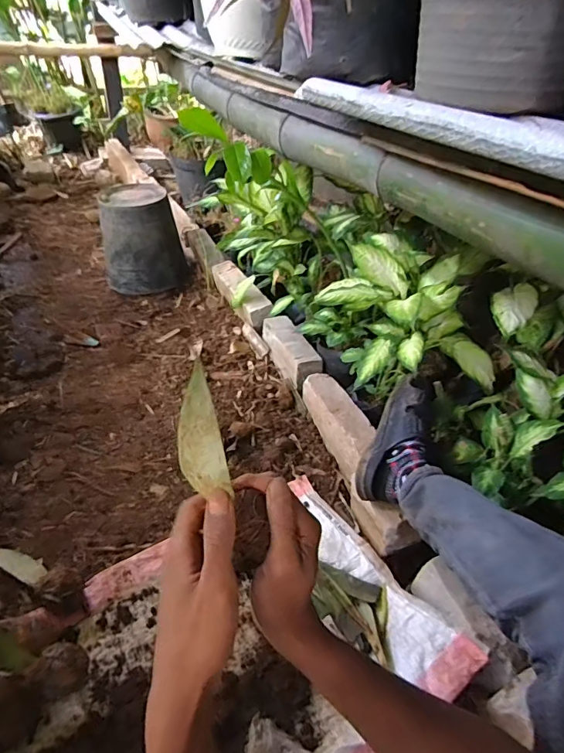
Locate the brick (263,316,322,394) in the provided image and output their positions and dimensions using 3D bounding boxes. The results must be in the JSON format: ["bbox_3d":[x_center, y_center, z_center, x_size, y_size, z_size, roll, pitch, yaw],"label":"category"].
[{"bbox_3d":[0.027,-0.078,1.282,0.080,0.102,0.260,-16,45,-22],"label":"brick"}]

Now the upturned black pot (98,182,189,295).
[{"bbox_3d":[-0.522,-0.518,1.700,0.295,0.334,0.287,-8,42,-14],"label":"upturned black pot"}]

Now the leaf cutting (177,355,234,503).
[{"bbox_3d":[-0.062,0.042,0.323,0.034,0.098,0.008,-9,19,5],"label":"leaf cutting"}]

